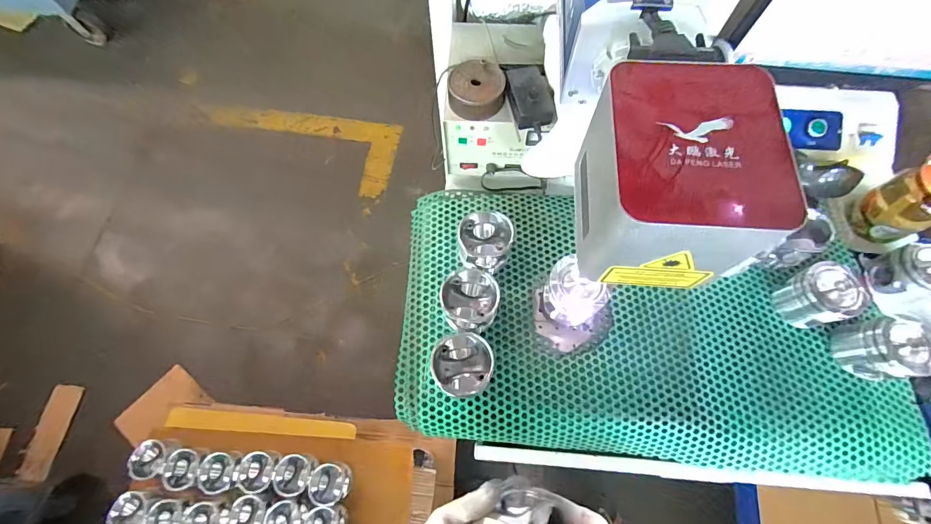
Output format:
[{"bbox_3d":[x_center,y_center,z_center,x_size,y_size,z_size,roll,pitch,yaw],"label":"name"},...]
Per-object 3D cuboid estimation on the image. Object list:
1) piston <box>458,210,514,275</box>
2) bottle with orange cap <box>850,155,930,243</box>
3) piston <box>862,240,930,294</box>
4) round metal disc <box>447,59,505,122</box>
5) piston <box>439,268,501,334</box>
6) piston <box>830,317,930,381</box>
[{"bbox_3d":[0.030,-0.029,0.605,0.078,0.058,0.082,0,68,0],"label":"piston"},{"bbox_3d":[0.689,-0.101,0.598,0.071,0.169,0.089,-10,68,-4],"label":"bottle with orange cap"},{"bbox_3d":[0.674,0.012,0.604,0.070,0.074,0.077,0,68,0],"label":"piston"},{"bbox_3d":[0.016,-0.245,0.573,0.079,0.037,0.076,0,68,0],"label":"round metal disc"},{"bbox_3d":[0.004,0.053,0.571,0.078,0.065,0.088,-28,70,-10],"label":"piston"},{"bbox_3d":[0.566,0.119,0.546,0.079,0.078,0.079,-6,68,-2],"label":"piston"}]

